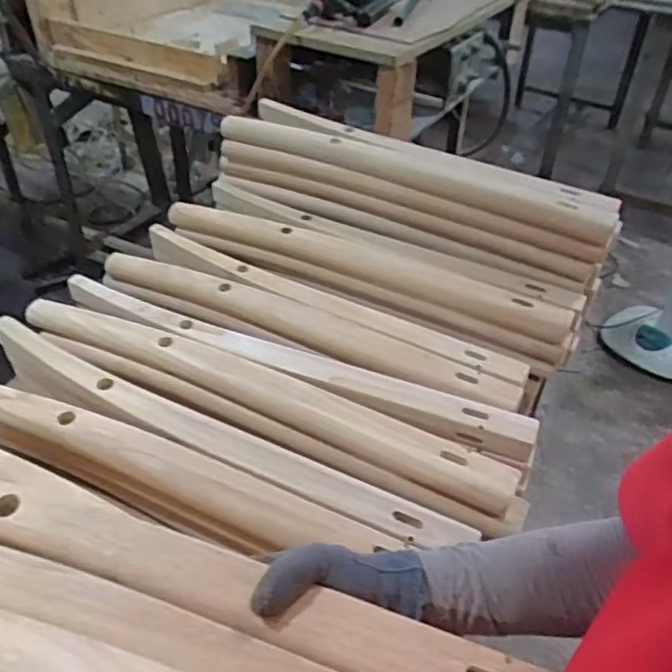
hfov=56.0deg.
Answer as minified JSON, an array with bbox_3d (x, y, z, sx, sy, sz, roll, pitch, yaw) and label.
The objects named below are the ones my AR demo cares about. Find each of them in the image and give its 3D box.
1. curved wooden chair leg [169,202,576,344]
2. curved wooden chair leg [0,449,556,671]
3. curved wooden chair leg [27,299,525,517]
[{"bbox_3d":[0.029,-0.104,0.892,0.597,0.031,0.060,20,43,18],"label":"curved wooden chair leg"},{"bbox_3d":[-0.137,0.151,0.441,0.559,0.021,0.061,15,42,13],"label":"curved wooden chair leg"},{"bbox_3d":[-0.094,0.060,0.696,0.591,0.037,0.061,20,43,18],"label":"curved wooden chair leg"}]

